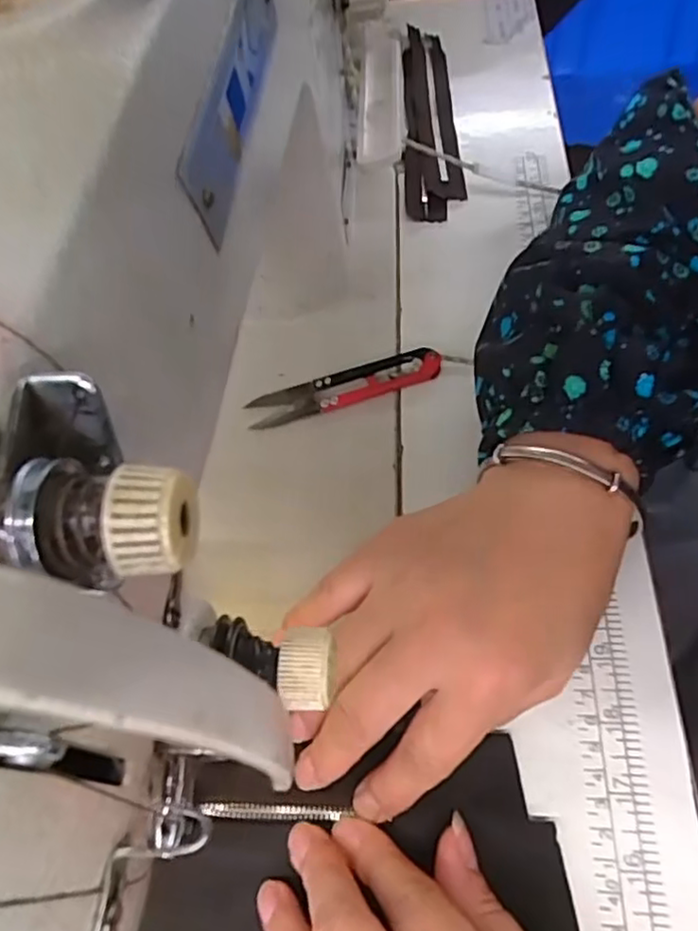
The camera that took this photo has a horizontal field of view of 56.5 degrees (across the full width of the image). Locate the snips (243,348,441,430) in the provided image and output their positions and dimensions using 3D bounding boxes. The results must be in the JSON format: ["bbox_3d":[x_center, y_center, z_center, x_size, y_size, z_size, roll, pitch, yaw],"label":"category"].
[{"bbox_3d":[-0.003,-0.043,0.351,0.103,0.014,0.023,-17,60,-6],"label":"snips"}]

